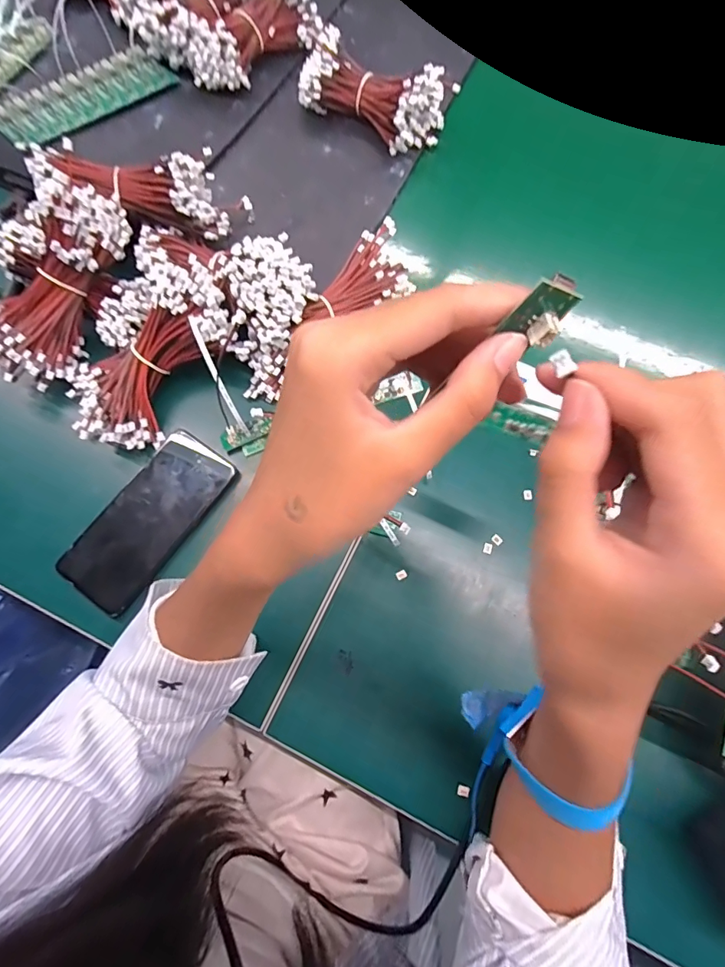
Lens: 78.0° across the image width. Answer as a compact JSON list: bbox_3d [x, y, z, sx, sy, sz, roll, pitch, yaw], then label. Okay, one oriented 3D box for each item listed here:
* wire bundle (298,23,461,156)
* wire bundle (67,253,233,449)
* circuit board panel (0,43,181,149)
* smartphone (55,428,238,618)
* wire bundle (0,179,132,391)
[{"bbox_3d":[0.013,-0.442,0.507,0.161,0.055,0.075,30,75,8],"label":"wire bundle"},{"bbox_3d":[-0.197,-0.124,0.398,0.114,0.041,0.185,35,94,10],"label":"wire bundle"},{"bbox_3d":[-0.317,-0.443,0.509,0.198,0.017,0.088,-41,77,-12],"label":"circuit board panel"},{"bbox_3d":[-0.186,0.030,0.391,0.067,0.005,0.157,37,74,-5],"label":"smartphone"},{"bbox_3d":[-0.280,-0.174,0.402,0.093,0.074,0.191,35,98,10],"label":"wire bundle"}]

